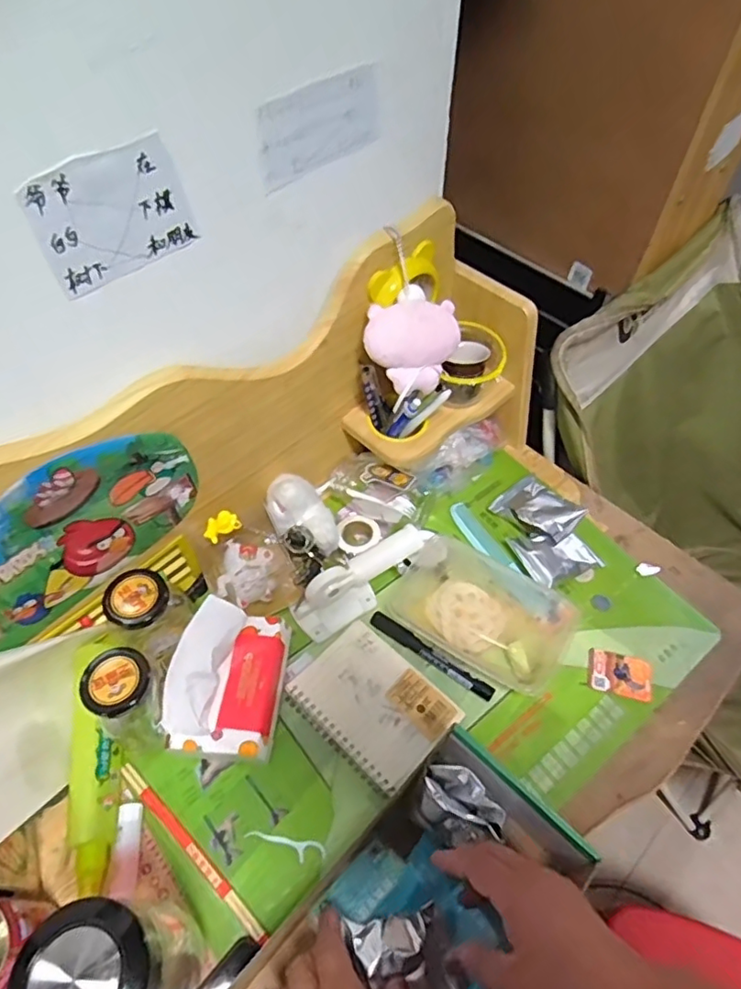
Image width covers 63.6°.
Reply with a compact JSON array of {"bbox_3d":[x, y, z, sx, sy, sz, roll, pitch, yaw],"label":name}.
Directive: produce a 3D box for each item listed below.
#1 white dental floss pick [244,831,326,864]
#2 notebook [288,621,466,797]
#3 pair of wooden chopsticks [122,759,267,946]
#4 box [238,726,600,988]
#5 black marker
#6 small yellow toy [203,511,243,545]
[{"bbox_3d":[-0.073,0.301,0.509,0.070,0.004,0.017,7,56,5],"label":"white dental floss pick"},{"bbox_3d":[0.002,0.198,0.570,0.137,0.013,0.104,38,63,23],"label":"notebook"},{"bbox_3d":[-0.153,0.300,0.508,0.188,0.006,0.011,36,63,22],"label":"pair of wooden chopsticks"},{"bbox_3d":[-0.003,0.357,0.425,0.159,0.098,0.361,36,64,22],"label":"box"},{"bbox_3d":[0.059,0.159,0.593,0.139,0.008,0.015,31,61,20],"label":"black marker"},{"bbox_3d":[-0.147,0.031,0.586,0.035,0.015,0.022,-25,59,-16],"label":"small yellow toy"}]

